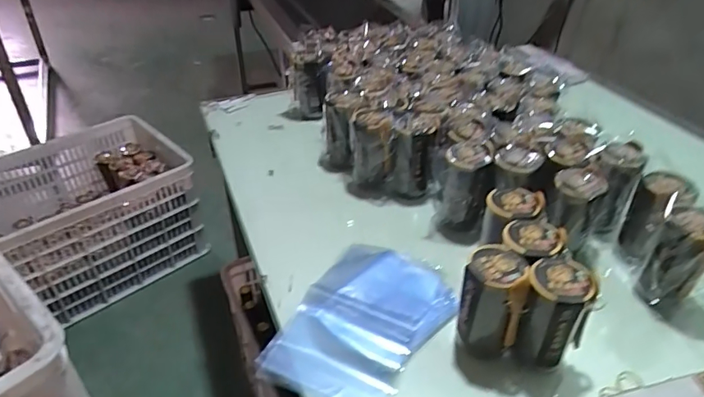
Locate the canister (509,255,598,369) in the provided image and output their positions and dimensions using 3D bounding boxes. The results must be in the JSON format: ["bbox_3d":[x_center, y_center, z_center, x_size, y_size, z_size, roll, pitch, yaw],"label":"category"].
[{"bbox_3d":[0.231,0.137,0.581,0.074,0.125,0.070,17,40,19],"label":"canister"}]

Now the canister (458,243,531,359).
[{"bbox_3d":[0.165,0.125,0.598,0.068,0.131,0.065,9,38,10],"label":"canister"}]

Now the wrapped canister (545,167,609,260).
[{"bbox_3d":[0.316,0.026,0.723,0.067,0.130,0.077,25,43,27],"label":"wrapped canister"}]

